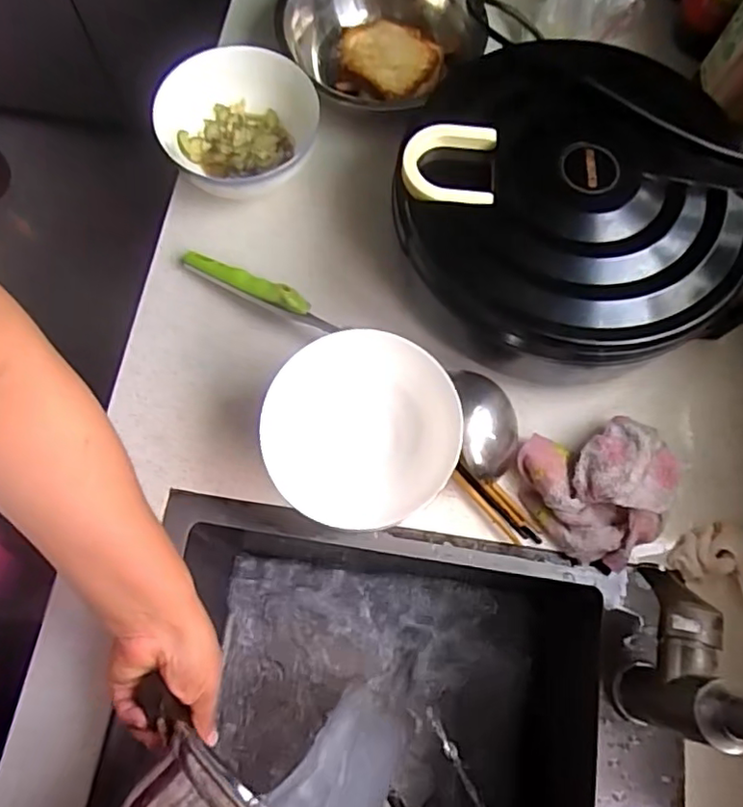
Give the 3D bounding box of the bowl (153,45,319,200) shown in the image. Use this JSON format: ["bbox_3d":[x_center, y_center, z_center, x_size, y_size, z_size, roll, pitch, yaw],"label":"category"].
[{"bbox_3d":[-0.117,-0.260,0.586,0.131,0.069,0.155,7,72,1],"label":"bowl"}]

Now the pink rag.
[{"bbox_3d":[0.189,0.074,0.506,0.113,0.060,0.110,-10,72,-5],"label":"pink rag"}]

